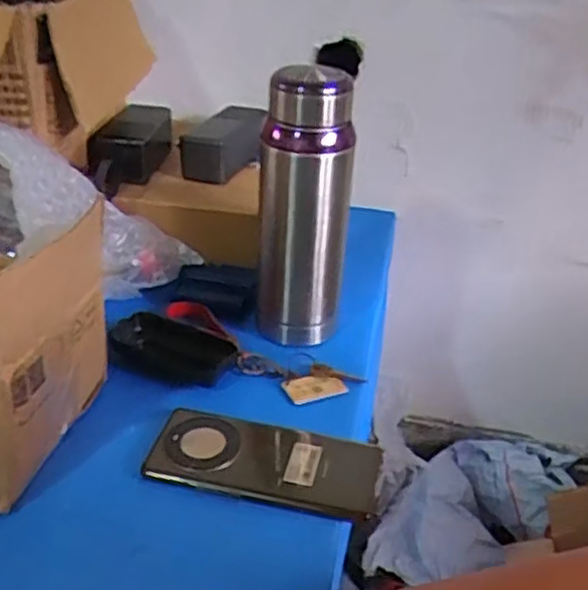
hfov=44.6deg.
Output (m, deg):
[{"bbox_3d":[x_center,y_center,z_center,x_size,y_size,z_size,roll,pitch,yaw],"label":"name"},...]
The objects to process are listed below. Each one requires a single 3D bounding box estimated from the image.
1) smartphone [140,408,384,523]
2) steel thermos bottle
[{"bbox_3d":[-0.021,0.120,0.524,0.164,0.010,0.073,9,32,8],"label":"smartphone"},{"bbox_3d":[0.009,-0.072,0.620,0.079,0.242,0.071,4,32,-1],"label":"steel thermos bottle"}]

